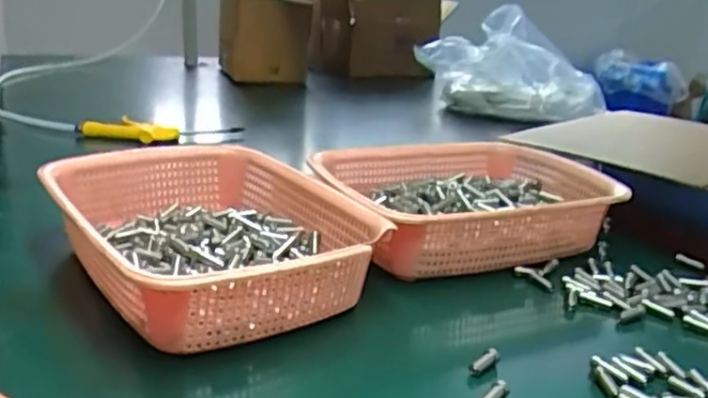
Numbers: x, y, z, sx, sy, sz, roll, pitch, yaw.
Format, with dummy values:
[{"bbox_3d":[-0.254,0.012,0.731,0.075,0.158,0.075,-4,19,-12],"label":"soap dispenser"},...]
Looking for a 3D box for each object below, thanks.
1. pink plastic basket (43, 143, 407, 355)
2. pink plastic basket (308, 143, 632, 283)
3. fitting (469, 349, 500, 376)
[{"bbox_3d":[-0.124,0.028,0.557,0.221,0.065,0.295,-10,23,-34],"label":"pink plastic basket"},{"bbox_3d":[0.106,-0.001,0.680,0.297,0.065,0.232,-6,21,-25],"label":"pink plastic basket"},{"bbox_3d":[0.093,0.114,0.456,0.008,0.011,0.029,22,25,40],"label":"fitting"}]

